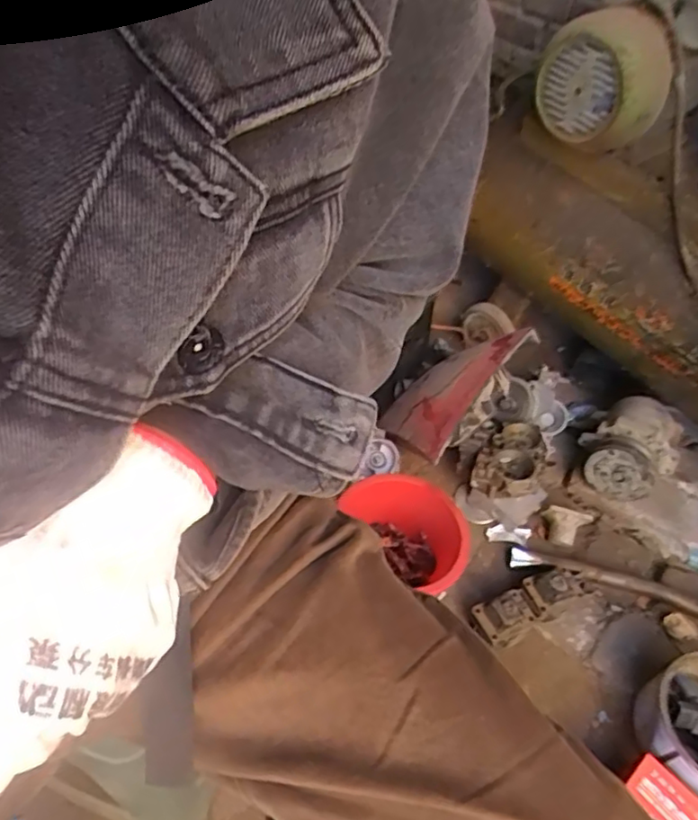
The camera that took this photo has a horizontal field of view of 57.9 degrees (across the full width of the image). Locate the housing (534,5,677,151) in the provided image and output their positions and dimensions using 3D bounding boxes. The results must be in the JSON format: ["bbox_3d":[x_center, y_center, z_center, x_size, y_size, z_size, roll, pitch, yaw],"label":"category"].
[{"bbox_3d":[0.315,-0.406,0.787,0.154,0.141,0.084,30,54,20],"label":"housing"}]

